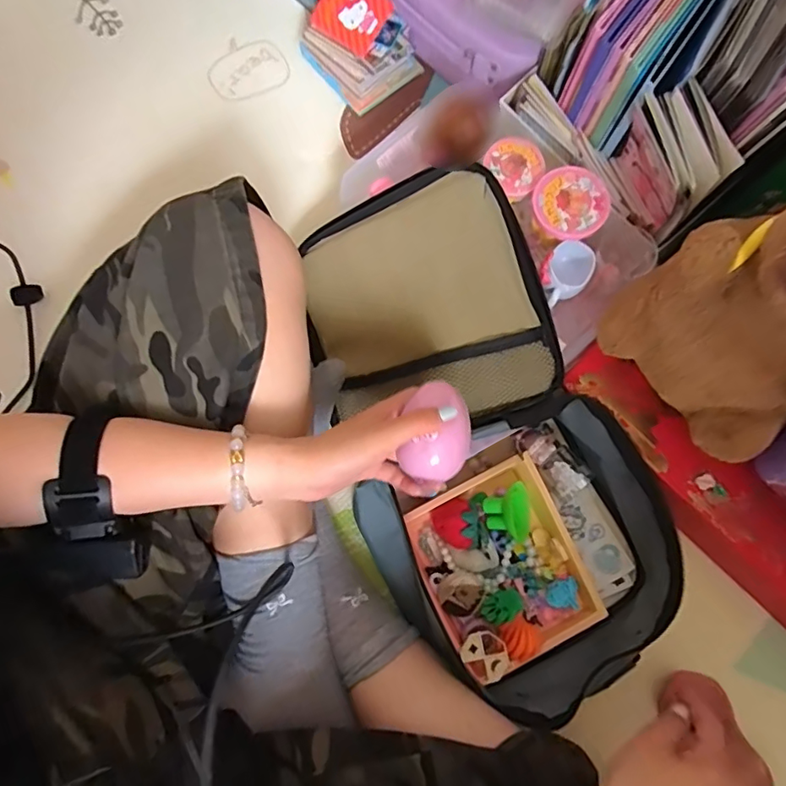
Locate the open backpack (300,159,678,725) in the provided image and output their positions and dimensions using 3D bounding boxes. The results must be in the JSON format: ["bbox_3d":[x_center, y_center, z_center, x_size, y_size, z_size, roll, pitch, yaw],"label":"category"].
[{"bbox_3d":[0.068,0.040,0.482,0.236,0.125,0.465,-27,81,-6],"label":"open backpack"}]

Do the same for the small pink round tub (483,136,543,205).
[{"bbox_3d":[0.113,-0.205,0.489,0.050,0.028,0.054,-35,82,-7],"label":"small pink round tub"}]

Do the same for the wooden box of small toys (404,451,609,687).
[{"bbox_3d":[0.103,0.161,0.498,0.142,0.043,0.164,-26,81,-6],"label":"wooden box of small toys"}]

